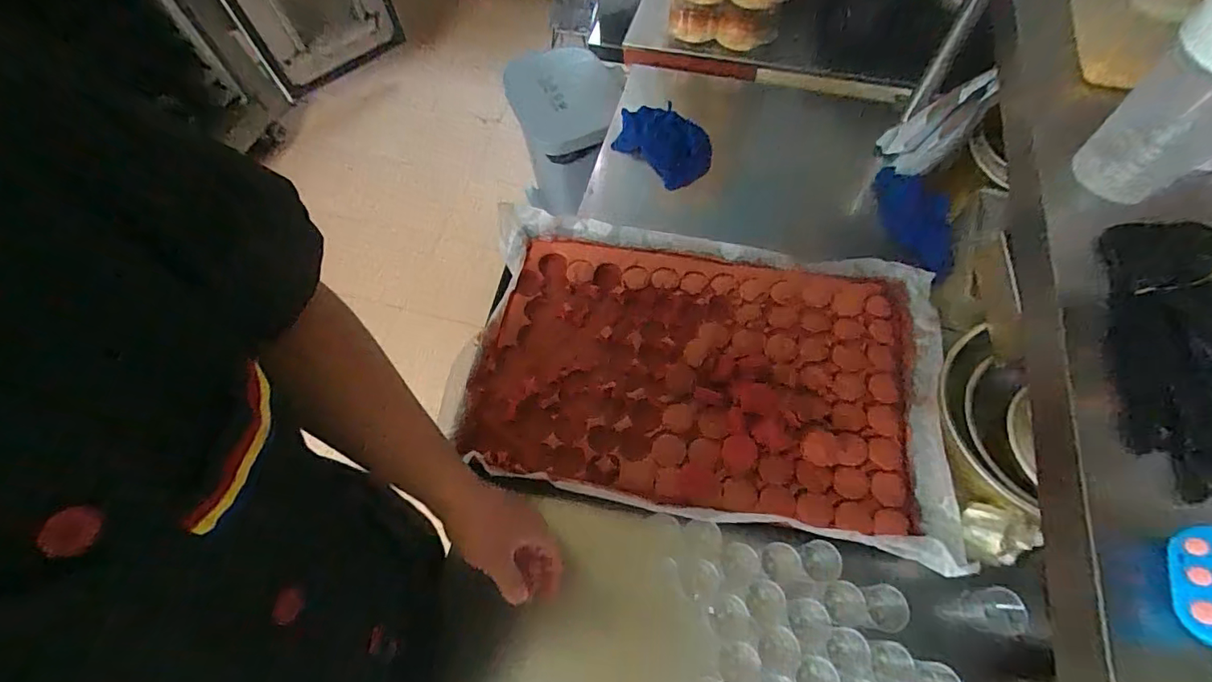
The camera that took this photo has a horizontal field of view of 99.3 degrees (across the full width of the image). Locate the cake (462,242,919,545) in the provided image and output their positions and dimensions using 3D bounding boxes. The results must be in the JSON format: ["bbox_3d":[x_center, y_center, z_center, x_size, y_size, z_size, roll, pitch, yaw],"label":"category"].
[{"bbox_3d":[0.115,0.040,0.709,0.563,0.025,0.359,9,64,7],"label":"cake"}]

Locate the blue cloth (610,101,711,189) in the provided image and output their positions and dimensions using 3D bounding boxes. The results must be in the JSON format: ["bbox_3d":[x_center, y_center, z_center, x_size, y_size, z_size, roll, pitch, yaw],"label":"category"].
[{"bbox_3d":[0.106,-0.361,0.934,0.197,0.074,0.123,29,68,16],"label":"blue cloth"}]

